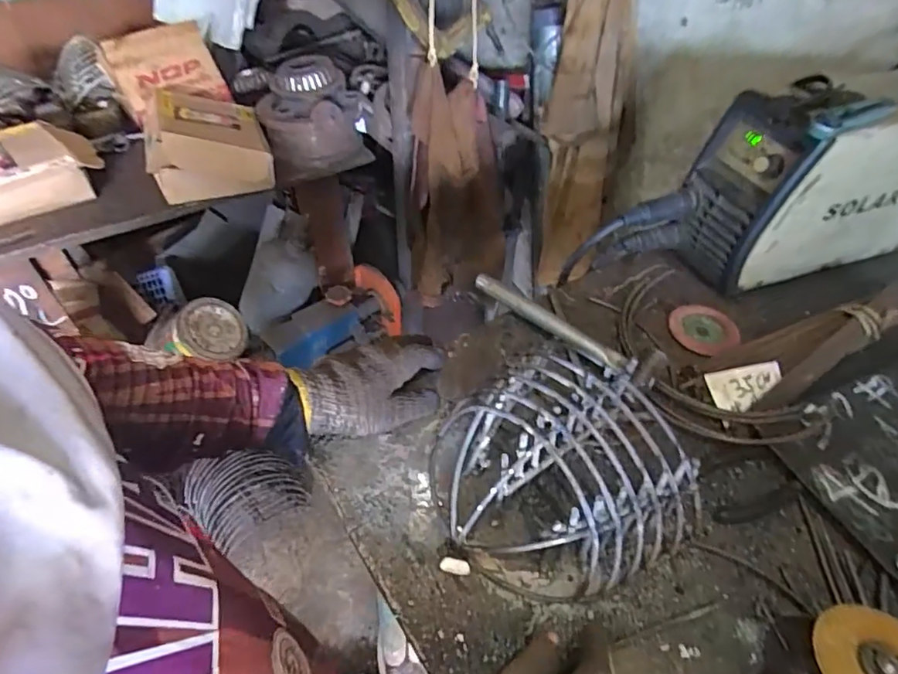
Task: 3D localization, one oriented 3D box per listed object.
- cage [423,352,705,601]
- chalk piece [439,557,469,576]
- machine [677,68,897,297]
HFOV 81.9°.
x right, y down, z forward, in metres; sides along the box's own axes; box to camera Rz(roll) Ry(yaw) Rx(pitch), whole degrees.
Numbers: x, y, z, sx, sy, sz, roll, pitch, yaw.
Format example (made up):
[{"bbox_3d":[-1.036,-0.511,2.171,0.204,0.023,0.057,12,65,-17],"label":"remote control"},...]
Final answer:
[{"bbox_3d":[0.094,0.113,0.455,0.190,0.105,0.193,0,46,0],"label":"cage"},{"bbox_3d":[0.005,0.196,0.442,0.026,0.009,0.011,4,46,4],"label":"chalk piece"},{"bbox_3d":[0.512,-0.217,0.694,0.385,0.240,0.144,-16,48,-15],"label":"machine"}]

